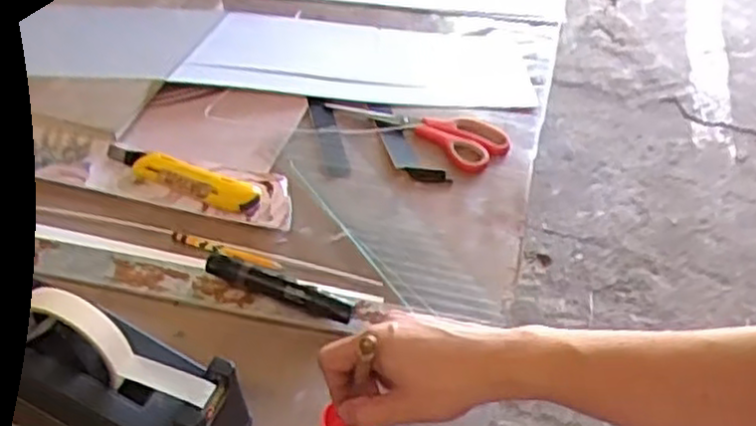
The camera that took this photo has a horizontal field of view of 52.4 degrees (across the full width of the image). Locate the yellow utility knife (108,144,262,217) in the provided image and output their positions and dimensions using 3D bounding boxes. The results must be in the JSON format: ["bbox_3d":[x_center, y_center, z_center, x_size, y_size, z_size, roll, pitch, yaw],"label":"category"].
[{"bbox_3d":[-0.193,-0.039,0.752,0.172,0.021,0.040,20,47,14],"label":"yellow utility knife"}]

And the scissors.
[{"bbox_3d":[0.040,-0.090,0.838,0.202,0.013,0.086,15,46,10],"label":"scissors"}]

